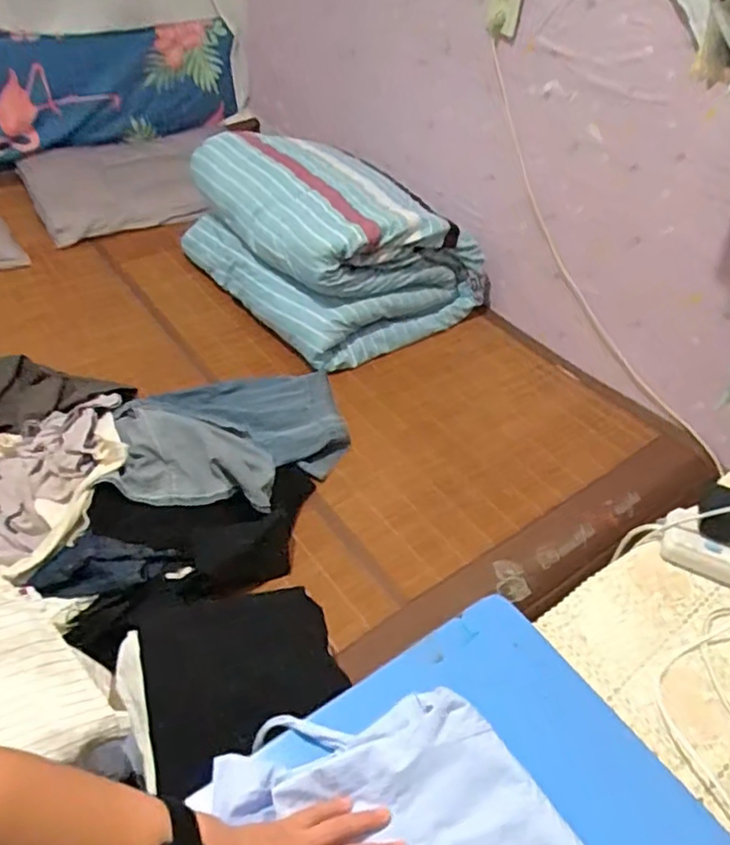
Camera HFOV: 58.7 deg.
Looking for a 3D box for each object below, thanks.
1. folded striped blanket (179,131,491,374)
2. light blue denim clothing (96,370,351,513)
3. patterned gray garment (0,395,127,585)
[{"bbox_3d":[-0.102,-0.475,1.668,0.510,0.322,0.683,-30,55,-32],"label":"folded striped blanket"},{"bbox_3d":[-0.246,0.000,1.266,0.408,0.157,0.438,0,44,-8],"label":"light blue denim clothing"},{"bbox_3d":[-0.566,0.113,1.118,0.339,0.174,0.321,-19,50,-25],"label":"patterned gray garment"}]

